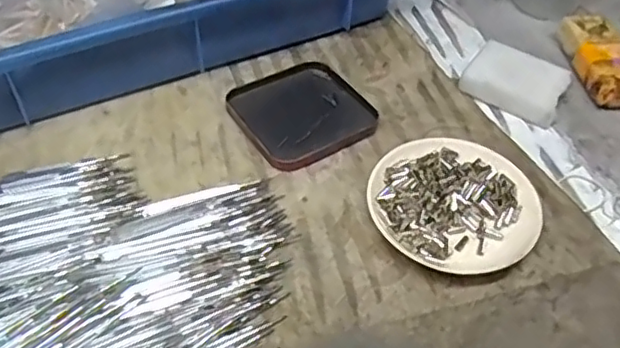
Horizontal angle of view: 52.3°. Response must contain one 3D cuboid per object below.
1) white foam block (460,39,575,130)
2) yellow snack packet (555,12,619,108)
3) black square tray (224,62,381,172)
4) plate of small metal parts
[{"bbox_3d":[0.182,-0.081,0.554,0.083,0.027,0.055,30,53,25],"label":"white foam block"},{"bbox_3d":[0.264,-0.100,0.570,0.049,0.033,0.113,-8,47,-8],"label":"yellow snack packet"},{"bbox_3d":[-0.009,-0.055,0.533,0.104,0.010,0.109,-28,53,-25],"label":"black square tray"},{"bbox_3d":[0.103,0.023,0.457,0.118,0.022,0.114,0,46,0],"label":"plate of small metal parts"}]

